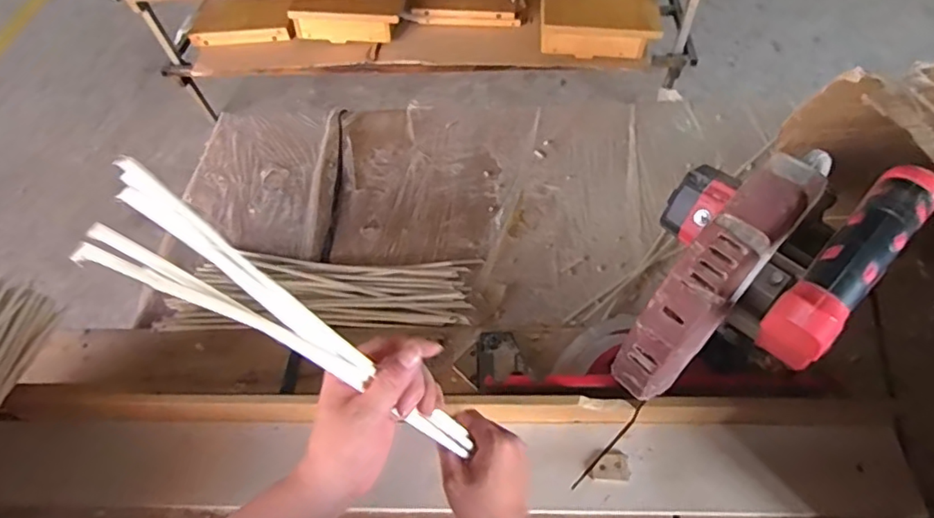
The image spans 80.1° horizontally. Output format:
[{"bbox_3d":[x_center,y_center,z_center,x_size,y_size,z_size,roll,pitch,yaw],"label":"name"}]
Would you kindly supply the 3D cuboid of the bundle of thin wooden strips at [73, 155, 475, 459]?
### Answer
[{"bbox_3d":[-0.101,0.073,0.400,0.032,0.355,0.056,-14,50,25],"label":"bundle of thin wooden strips"}]

